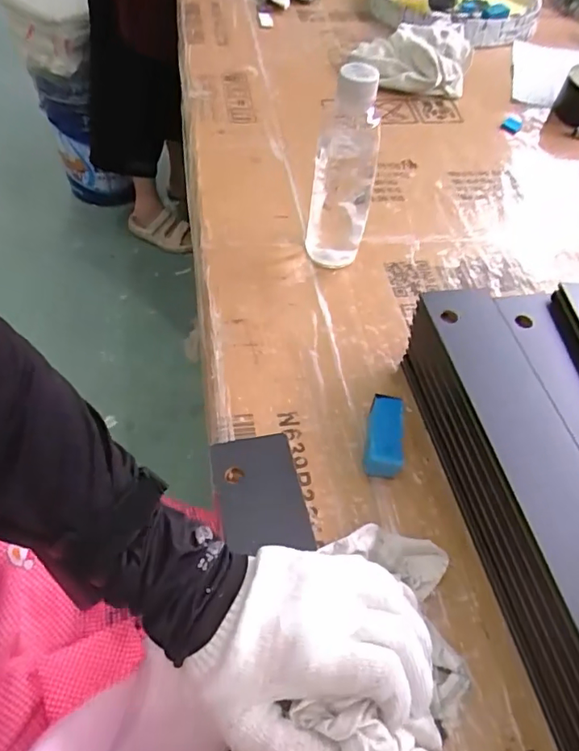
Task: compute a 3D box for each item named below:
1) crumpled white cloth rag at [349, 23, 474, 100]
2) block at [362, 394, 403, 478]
[{"bbox_3d":[0.187,-0.470,0.768,0.153,0.043,0.166,14,55,8],"label":"crumpled white cloth rag"},{"bbox_3d":[0.077,0.048,0.422,0.030,0.026,0.060,10,55,5],"label":"block"}]

